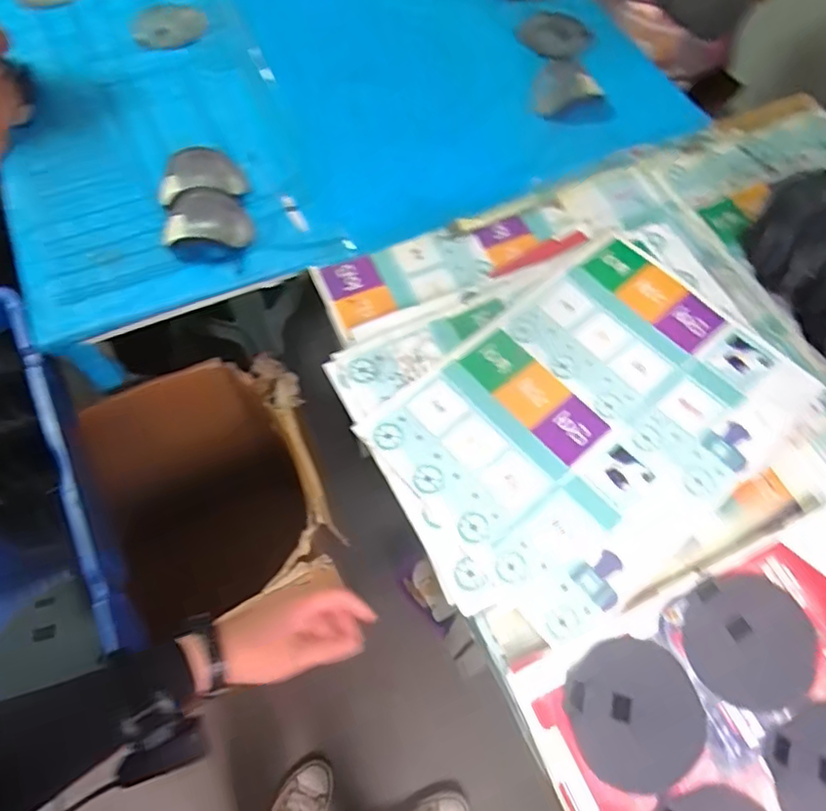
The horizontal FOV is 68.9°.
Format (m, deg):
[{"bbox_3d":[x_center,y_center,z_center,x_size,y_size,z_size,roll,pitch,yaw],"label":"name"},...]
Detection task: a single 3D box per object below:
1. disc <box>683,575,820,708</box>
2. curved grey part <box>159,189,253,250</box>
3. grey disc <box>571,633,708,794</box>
[{"bbox_3d":[0.390,0.268,0.692,0.137,0.006,0.143,1,63,-2],"label":"disc"},{"bbox_3d":[-0.342,-0.306,0.992,0.146,0.036,0.112,-7,63,-6],"label":"curved grey part"},{"bbox_3d":[0.241,0.332,0.650,0.143,0.018,0.143,1,63,-2],"label":"grey disc"}]

